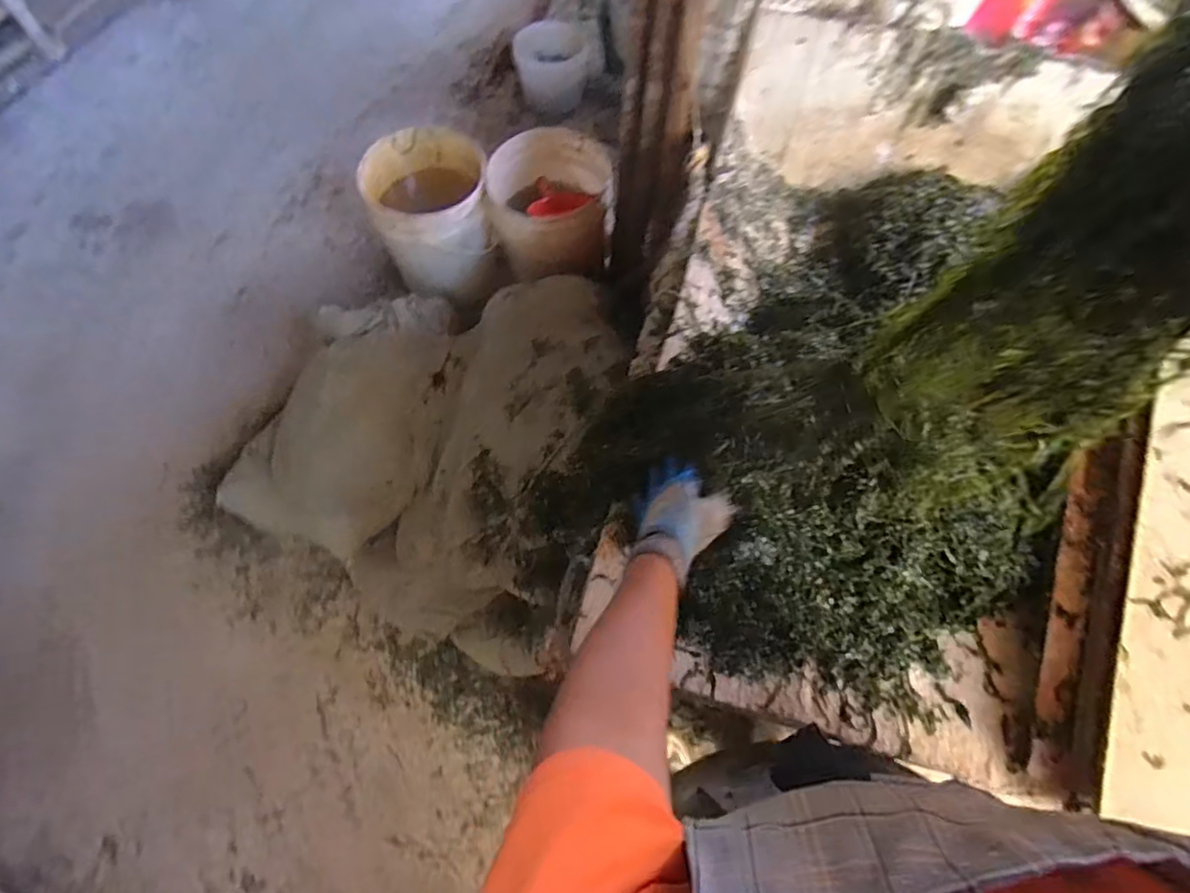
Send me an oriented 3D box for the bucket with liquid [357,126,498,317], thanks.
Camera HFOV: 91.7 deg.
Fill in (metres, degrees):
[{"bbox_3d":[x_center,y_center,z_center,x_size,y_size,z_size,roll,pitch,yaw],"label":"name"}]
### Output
[{"bbox_3d":[-0.417,-0.597,1.568,0.289,0.372,0.315,1,65,-2],"label":"bucket with liquid"}]

